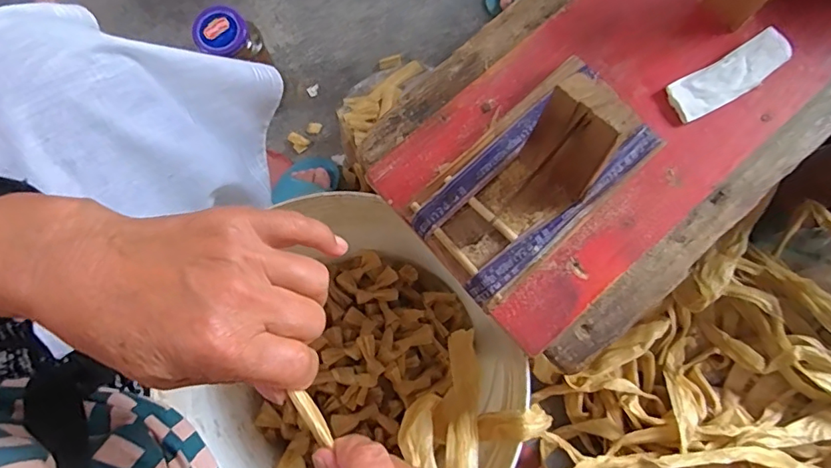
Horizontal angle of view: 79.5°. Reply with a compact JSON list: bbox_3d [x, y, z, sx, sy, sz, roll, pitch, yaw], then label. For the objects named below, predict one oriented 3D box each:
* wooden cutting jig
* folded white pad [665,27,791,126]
[{"bbox_3d":[0.075,-0.042,0.296,0.159,0.081,0.085,-42,80,-7],"label":"wooden cutting jig"},{"bbox_3d":[0.219,-0.110,0.349,0.086,0.004,0.030,-30,79,2],"label":"folded white pad"}]

